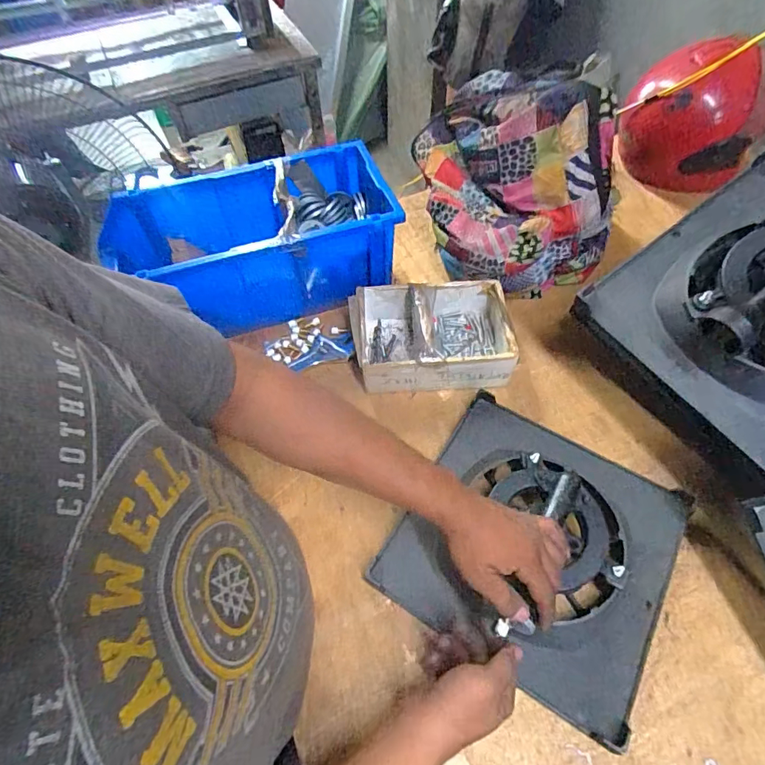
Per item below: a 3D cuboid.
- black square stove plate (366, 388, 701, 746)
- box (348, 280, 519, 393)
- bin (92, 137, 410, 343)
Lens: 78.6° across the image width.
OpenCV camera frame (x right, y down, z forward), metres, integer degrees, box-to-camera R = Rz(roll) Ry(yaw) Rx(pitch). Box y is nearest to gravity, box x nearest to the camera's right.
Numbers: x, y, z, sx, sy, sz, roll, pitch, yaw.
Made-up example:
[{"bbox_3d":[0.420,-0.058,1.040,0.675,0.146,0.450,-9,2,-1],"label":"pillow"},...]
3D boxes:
[{"bbox_3d":[0.187,0.166,0.538,0.295,0.093,0.306,28,62,19],"label":"black square stove plate"},{"bbox_3d":[0.072,-0.076,0.706,0.227,0.086,0.160,-3,56,1],"label":"box"},{"bbox_3d":[-0.200,-0.218,0.747,0.412,0.165,0.207,-15,58,-8],"label":"bin"}]

